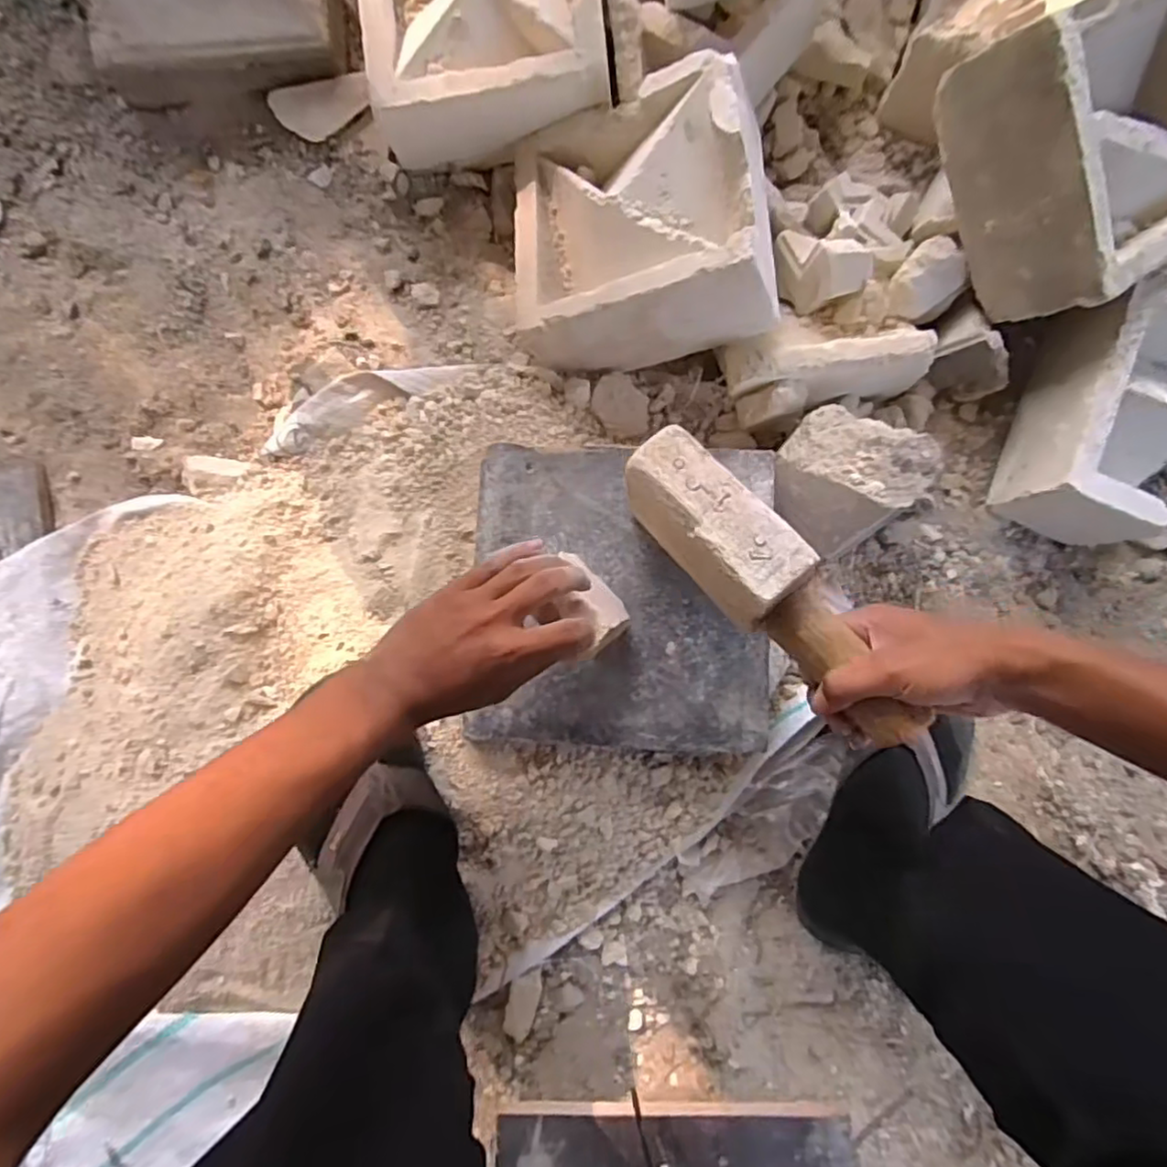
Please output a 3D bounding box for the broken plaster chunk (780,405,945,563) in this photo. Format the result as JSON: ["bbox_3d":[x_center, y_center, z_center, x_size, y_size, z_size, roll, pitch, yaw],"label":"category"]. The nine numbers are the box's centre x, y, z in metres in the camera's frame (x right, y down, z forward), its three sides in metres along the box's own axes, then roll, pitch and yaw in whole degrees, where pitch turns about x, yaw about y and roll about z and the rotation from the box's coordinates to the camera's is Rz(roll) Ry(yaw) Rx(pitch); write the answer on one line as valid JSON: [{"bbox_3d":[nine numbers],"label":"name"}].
[{"bbox_3d":[0.222,-0.094,0.562,0.108,0.068,0.109,0,87,-1],"label":"broken plaster chunk"}]

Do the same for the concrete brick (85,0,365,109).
[{"bbox_3d":[-0.328,-0.513,0.616,0.234,0.082,0.117,-6,86,-1],"label":"concrete brick"}]

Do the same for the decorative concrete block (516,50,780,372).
[{"bbox_3d":[0.049,-0.310,0.572,0.208,0.097,0.226,-5,75,25],"label":"decorative concrete block"}]

